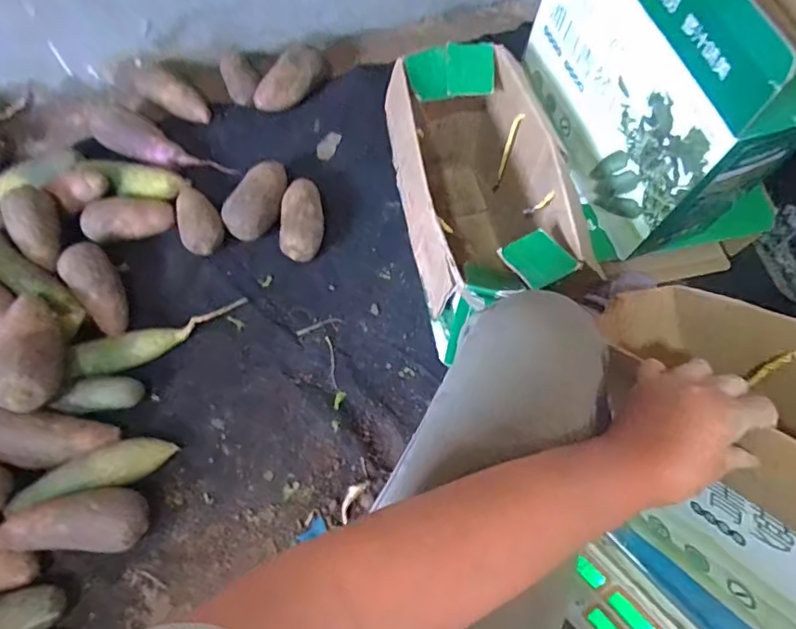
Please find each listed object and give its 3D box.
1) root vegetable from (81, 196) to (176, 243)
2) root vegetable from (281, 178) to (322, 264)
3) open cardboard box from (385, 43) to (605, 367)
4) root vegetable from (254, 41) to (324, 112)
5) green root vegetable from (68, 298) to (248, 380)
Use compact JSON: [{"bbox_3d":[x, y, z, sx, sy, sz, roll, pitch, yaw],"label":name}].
[{"bbox_3d":[-0.443,-0.157,0.890,0.136,0.053,0.068,-18,65,-8],"label":"root vegetable"},{"bbox_3d":[-0.156,-0.156,0.889,0.065,0.066,0.142,-2,64,0],"label":"root vegetable"},{"bbox_3d":[0.102,-0.150,0.774,0.188,0.273,0.381,-10,64,-4],"label":"open cardboard box"},{"bbox_3d":[-0.203,-0.437,1.000,0.153,0.067,0.052,-45,70,2],"label":"root vegetable"},{"bbox_3d":[-0.352,0.033,0.801,0.257,0.046,0.056,-22,66,-9],"label":"green root vegetable"}]

